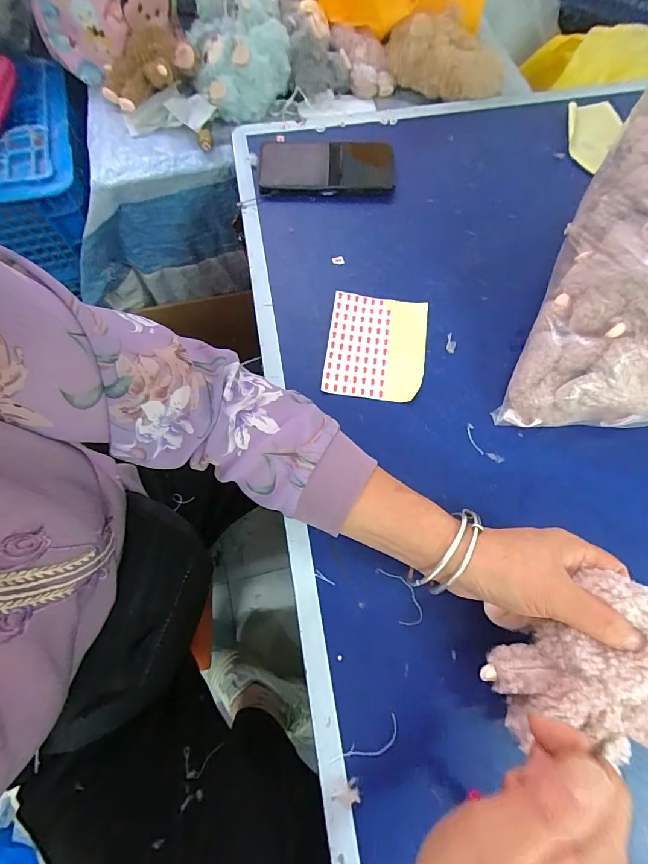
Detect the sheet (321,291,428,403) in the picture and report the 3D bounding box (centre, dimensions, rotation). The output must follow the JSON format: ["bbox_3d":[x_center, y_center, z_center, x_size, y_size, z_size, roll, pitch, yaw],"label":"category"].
[{"bbox_3d":[0.055,-0.089,0.416,0.101,0.006,0.116,8,74,0],"label":"sheet"}]

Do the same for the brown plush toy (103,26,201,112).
[{"bbox_3d":[-0.240,-0.495,0.541,0.132,0.058,0.085,-24,71,-8],"label":"brown plush toy"}]

